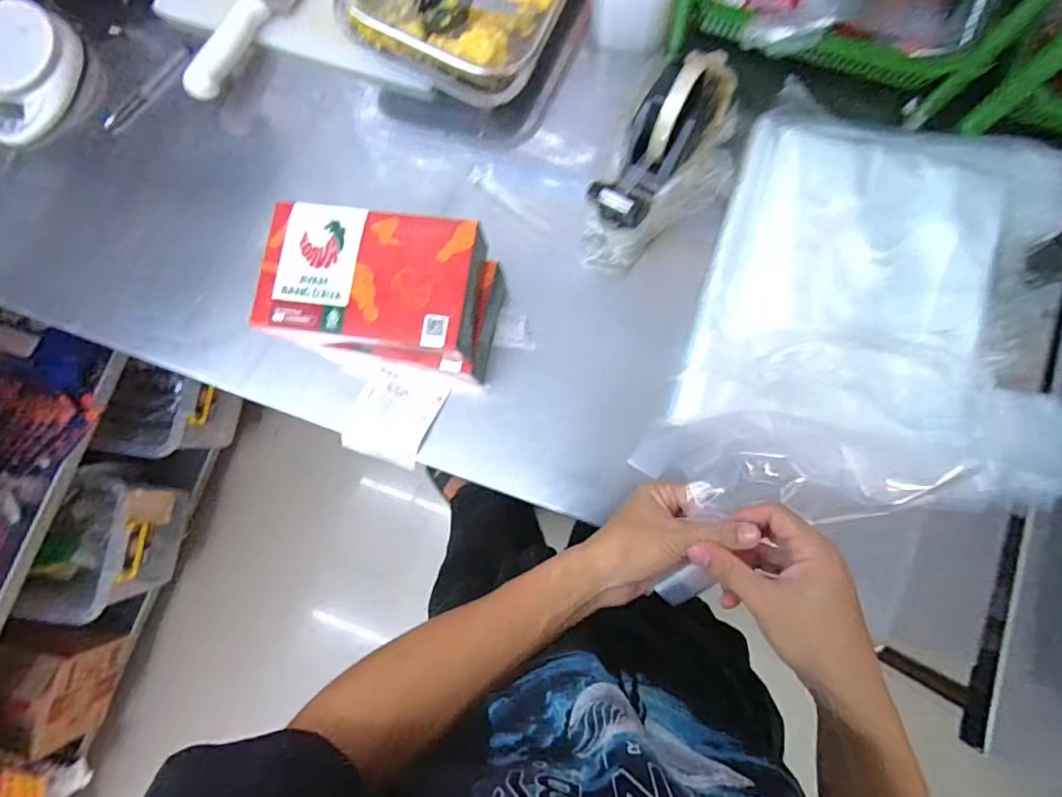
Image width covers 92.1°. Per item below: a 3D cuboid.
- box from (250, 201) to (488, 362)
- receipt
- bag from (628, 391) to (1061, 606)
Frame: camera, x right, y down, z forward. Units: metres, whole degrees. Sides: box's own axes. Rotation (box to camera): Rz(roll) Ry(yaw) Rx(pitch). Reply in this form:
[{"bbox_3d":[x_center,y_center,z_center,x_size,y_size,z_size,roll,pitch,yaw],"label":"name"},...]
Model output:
[{"bbox_3d":[-0.133,-0.097,0.439,0.186,0.045,0.115,7,82,4],"label":"box"},{"bbox_3d":[-0.137,0.015,0.517,0.080,0.009,0.099,25,84,7],"label":"receipt"},{"bbox_3d":[0.302,0.074,0.430,0.415,0.069,0.134,-2,87,-9],"label":"bag"}]

